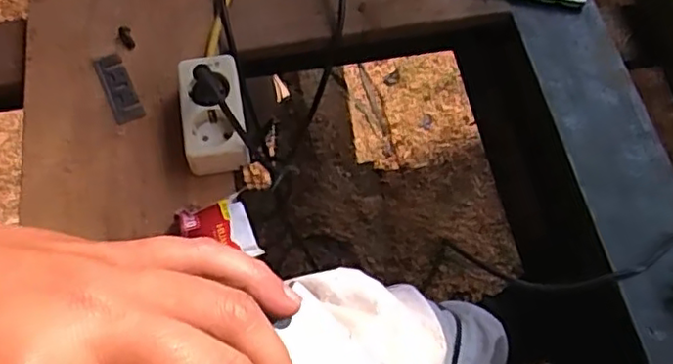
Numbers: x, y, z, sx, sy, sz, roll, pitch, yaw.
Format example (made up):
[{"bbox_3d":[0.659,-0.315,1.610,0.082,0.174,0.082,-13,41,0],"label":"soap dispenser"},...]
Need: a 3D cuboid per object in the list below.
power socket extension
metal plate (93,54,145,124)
[{"bbox_3d":[-0.114,-0.058,0.600,0.054,0.043,0.114,-9,64,-8],"label":"power socket extension"},{"bbox_3d":[-0.212,-0.091,0.628,0.028,0.005,0.079,-30,73,4],"label":"metal plate"}]

